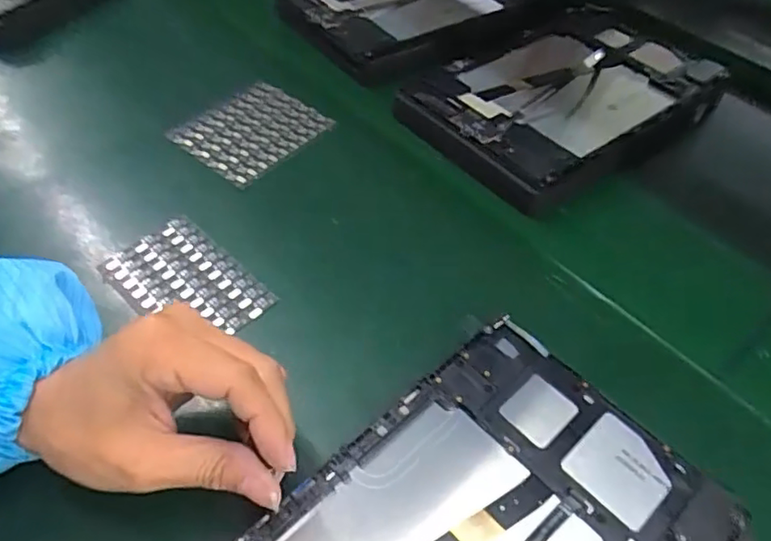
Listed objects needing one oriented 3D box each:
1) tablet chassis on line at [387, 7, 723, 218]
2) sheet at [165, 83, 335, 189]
[{"bbox_3d":[0.147,-0.146,0.479,0.258,0.023,0.158,-31,57,-24],"label":"tablet chassis on line"},{"bbox_3d":[-0.102,-0.108,0.454,0.086,0.006,0.094,33,57,23],"label":"sheet"}]

